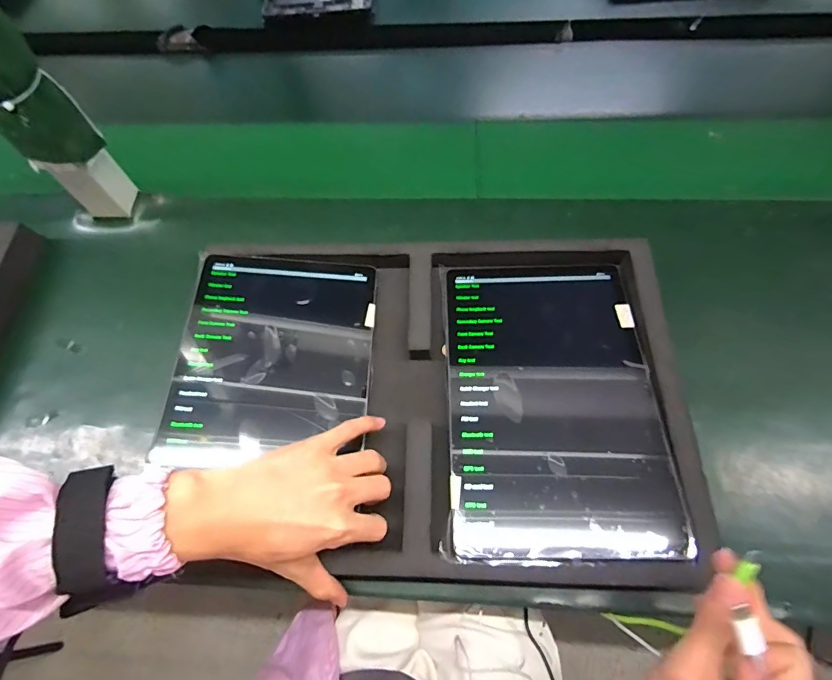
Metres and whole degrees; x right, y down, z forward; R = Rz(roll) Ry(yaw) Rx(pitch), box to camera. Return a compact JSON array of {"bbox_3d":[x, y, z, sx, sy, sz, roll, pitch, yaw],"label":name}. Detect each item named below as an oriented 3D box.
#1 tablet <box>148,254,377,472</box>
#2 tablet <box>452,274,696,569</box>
[{"bbox_3d":[-0.123,0.013,0.383,0.162,0.008,0.197,6,65,-4],"label":"tablet"},{"bbox_3d":[0.110,0.041,0.351,0.162,0.013,0.247,0,64,3],"label":"tablet"}]

